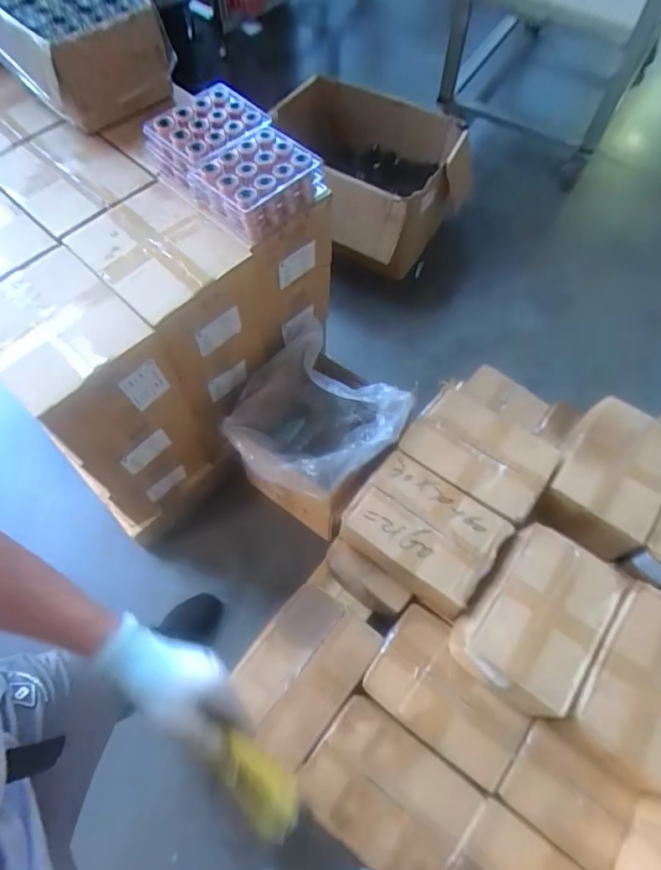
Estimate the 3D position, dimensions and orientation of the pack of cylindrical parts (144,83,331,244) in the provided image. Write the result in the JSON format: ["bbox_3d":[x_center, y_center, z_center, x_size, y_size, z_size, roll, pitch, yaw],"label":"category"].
[{"bbox_3d":[-0.184,-0.517,1.002,0.202,0.108,0.327,-39,69,-18],"label":"pack of cylindrical parts"}]

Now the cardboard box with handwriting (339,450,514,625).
[{"bbox_3d":[0.182,0.193,1.030,0.264,0.126,0.184,35,68,16],"label":"cardboard box with handwriting"}]

